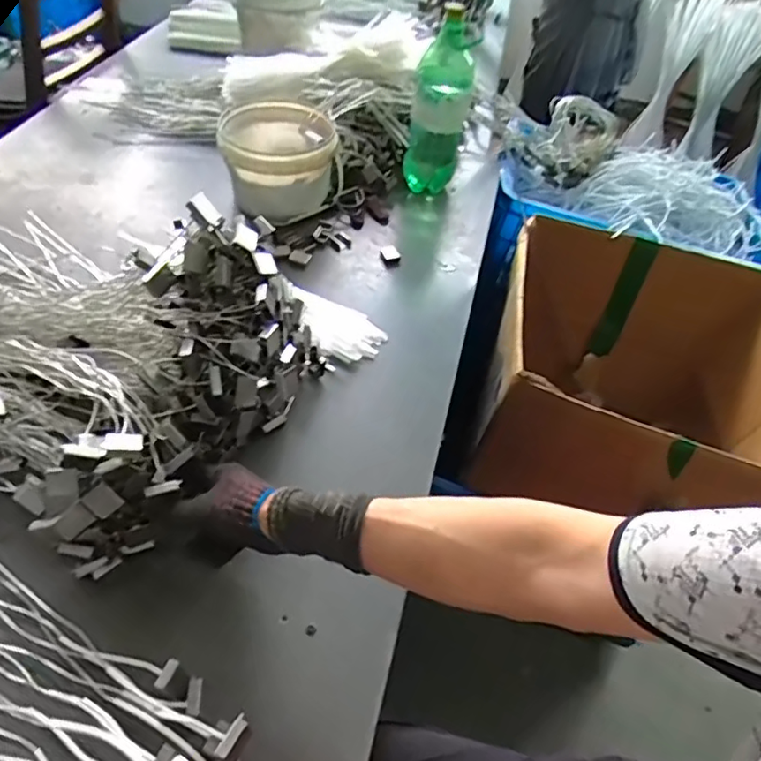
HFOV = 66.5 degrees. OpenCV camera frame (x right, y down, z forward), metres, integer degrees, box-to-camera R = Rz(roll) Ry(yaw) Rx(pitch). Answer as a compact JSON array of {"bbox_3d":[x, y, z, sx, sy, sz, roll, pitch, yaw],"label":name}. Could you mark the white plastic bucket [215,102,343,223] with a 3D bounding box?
[{"bbox_3d":[-0.194,-0.433,1.152,0.222,0.140,0.216,4,50,-4],"label":"white plastic bucket"}]

